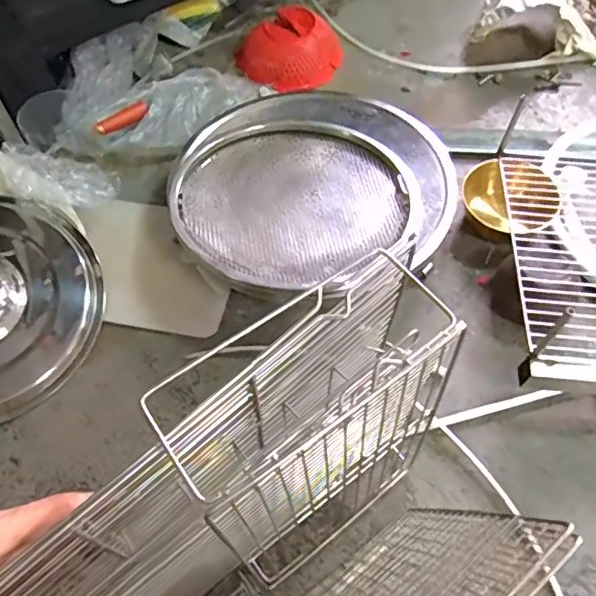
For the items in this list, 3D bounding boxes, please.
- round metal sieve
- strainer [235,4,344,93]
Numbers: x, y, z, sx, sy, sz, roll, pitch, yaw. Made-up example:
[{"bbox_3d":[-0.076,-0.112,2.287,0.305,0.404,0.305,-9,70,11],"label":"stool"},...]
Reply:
[{"bbox_3d":[0.023,-0.171,0.793,0.399,0.070,0.374,-1,57,2],"label":"round metal sieve"},{"bbox_3d":[-0.017,-0.433,0.968,0.187,0.067,0.158,-2,57,1],"label":"strainer"}]

